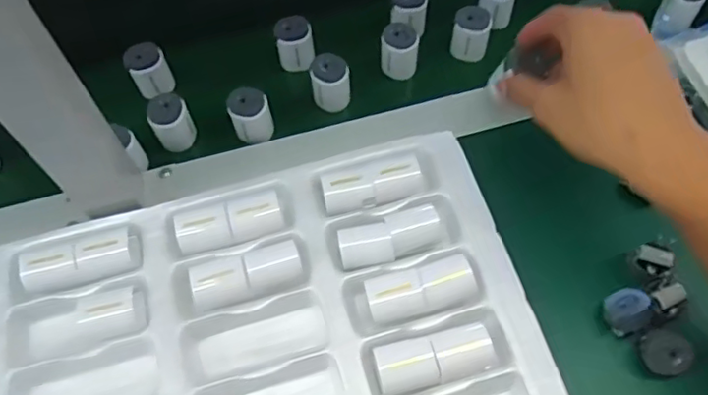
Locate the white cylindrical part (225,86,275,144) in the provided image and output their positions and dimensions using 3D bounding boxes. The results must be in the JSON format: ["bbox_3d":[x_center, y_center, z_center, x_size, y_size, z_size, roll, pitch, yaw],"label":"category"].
[{"bbox_3d":[-0.081,-0.065,0.478,0.031,0.042,0.026,-9,66,-4],"label":"white cylindrical part"}]

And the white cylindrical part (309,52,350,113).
[{"bbox_3d":[-0.019,-0.093,0.491,0.031,0.046,0.024,-2,65,-1],"label":"white cylindrical part"}]

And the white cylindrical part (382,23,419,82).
[{"bbox_3d":[0.038,-0.124,0.506,0.030,0.037,0.033,0,65,0],"label":"white cylindrical part"}]

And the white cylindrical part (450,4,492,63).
[{"bbox_3d":[0.099,-0.138,0.510,0.029,0.039,0.028,0,65,0],"label":"white cylindrical part"}]

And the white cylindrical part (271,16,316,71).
[{"bbox_3d":[-0.050,-0.130,0.511,0.031,0.036,0.029,0,65,0],"label":"white cylindrical part"}]

